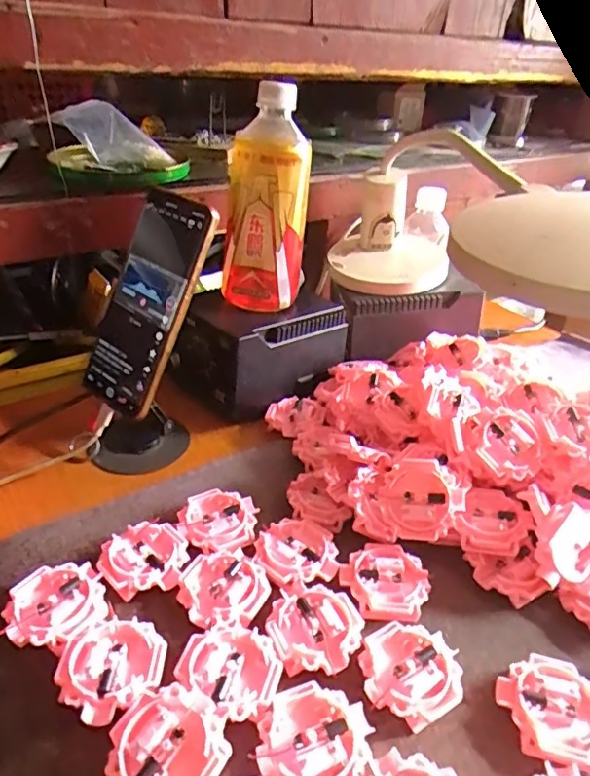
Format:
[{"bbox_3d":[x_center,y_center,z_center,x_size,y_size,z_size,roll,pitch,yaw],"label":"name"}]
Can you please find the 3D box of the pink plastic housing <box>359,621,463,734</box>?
[{"bbox_3d":[0.063,0.155,0.307,0.054,0.015,0.050,-15,37,-27],"label":"pink plastic housing"}]

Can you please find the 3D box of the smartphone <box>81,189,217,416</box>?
[{"bbox_3d":[-0.113,-0.065,0.422,0.082,0.162,0.013,26,7,35],"label":"smartphone"}]

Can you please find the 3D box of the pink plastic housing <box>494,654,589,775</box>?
[{"bbox_3d":[0.137,0.170,0.294,0.052,0.015,0.052,3,33,-2],"label":"pink plastic housing"}]

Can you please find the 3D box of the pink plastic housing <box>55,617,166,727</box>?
[{"bbox_3d":[-0.097,0.149,0.297,0.050,0.015,0.053,3,33,-2],"label":"pink plastic housing"}]

